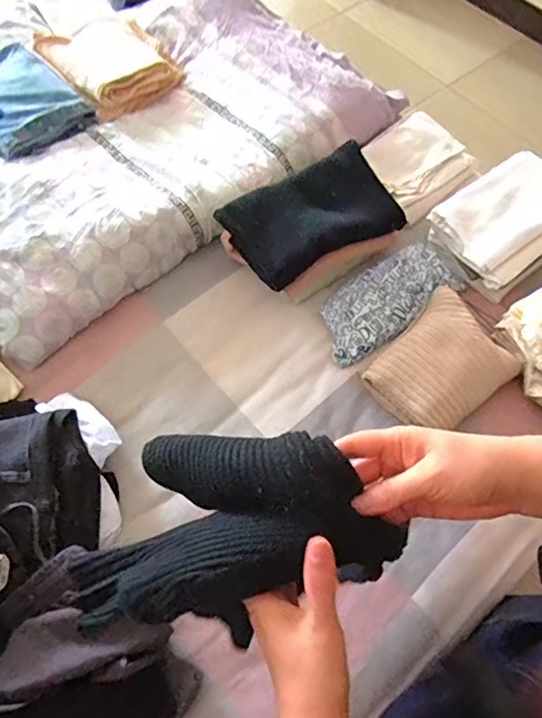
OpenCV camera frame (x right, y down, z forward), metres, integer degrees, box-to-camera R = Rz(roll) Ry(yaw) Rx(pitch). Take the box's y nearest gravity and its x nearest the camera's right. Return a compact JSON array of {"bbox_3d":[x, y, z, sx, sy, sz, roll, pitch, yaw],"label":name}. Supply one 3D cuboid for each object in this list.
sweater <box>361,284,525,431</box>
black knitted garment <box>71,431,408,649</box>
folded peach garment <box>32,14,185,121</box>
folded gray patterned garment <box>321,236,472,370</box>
[{"bbox_3d":[0.300,0.010,0.941,0.182,0.051,0.232,39,68,16],"label":"sweater"},{"bbox_3d":[-0.032,0.131,0.412,0.223,0.109,0.144,13,63,4],"label":"black knitted garment"},{"bbox_3d":[-0.340,-0.639,1.159,0.231,0.049,0.262,-34,69,-18],"label":"folded peach garment"},{"bbox_3d":[0.217,-0.112,1.006,0.296,0.031,0.128,-34,69,-18],"label":"folded gray patterned garment"}]

